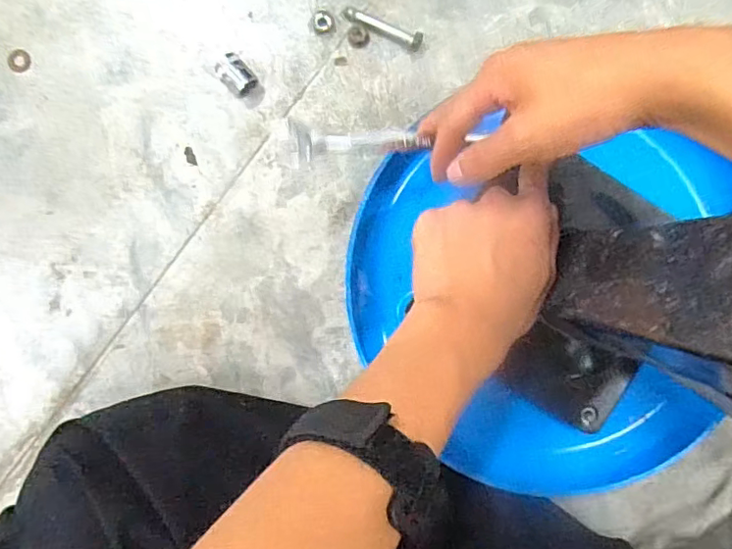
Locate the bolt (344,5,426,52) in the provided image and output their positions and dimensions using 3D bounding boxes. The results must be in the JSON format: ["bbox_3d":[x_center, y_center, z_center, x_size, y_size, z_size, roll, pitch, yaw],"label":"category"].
[{"bbox_3d":[0.013,-0.177,0.400,0.060,0.010,0.012,25,90,-1],"label":"bolt"}]

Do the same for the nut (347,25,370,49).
[{"bbox_3d":[-0.006,-0.174,0.406,0.015,0.004,0.016,-12,91,-1],"label":"nut"}]

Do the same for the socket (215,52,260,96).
[{"bbox_3d":[-0.092,-0.143,0.399,0.027,0.014,0.021,42,90,-1],"label":"socket"}]

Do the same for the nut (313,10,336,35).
[{"bbox_3d":[-0.031,-0.184,0.404,0.016,0.008,0.017,0,91,-1],"label":"nut"}]

